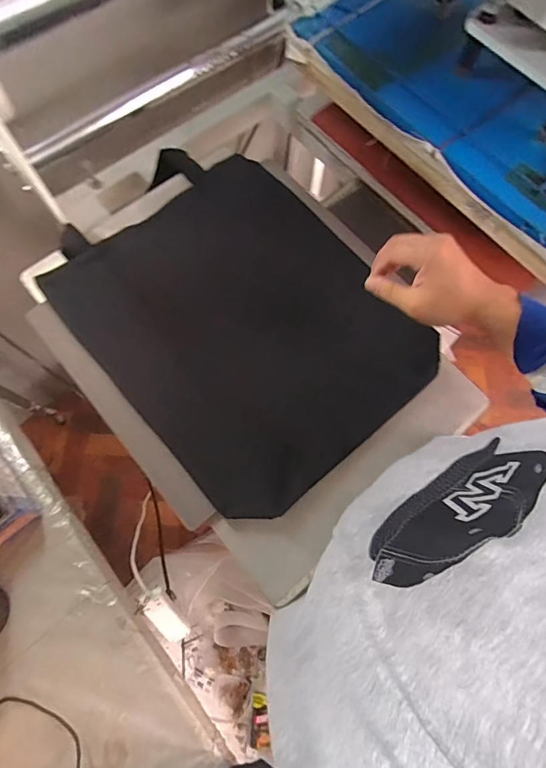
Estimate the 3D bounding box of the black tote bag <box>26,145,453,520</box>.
[{"bbox_3d":[-0.066,-0.125,0.586,0.384,0.048,0.547,-40,76,-13],"label":"black tote bag"}]

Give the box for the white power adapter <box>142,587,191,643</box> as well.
[{"bbox_3d":[-0.176,0.389,0.687,0.038,0.022,0.113,-30,117,-11],"label":"white power adapter"}]

